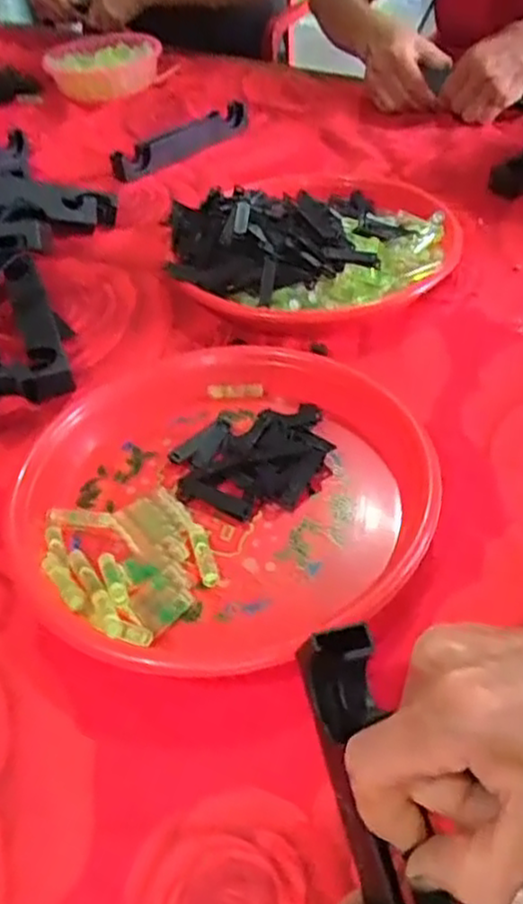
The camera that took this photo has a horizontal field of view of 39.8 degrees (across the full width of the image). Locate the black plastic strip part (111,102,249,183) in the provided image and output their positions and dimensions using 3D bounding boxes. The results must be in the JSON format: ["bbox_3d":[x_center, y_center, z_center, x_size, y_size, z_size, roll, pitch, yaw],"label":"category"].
[{"bbox_3d":[-0.089,-0.350,0.814,0.183,0.027,0.053,-32,50,-22],"label":"black plastic strip part"}]

